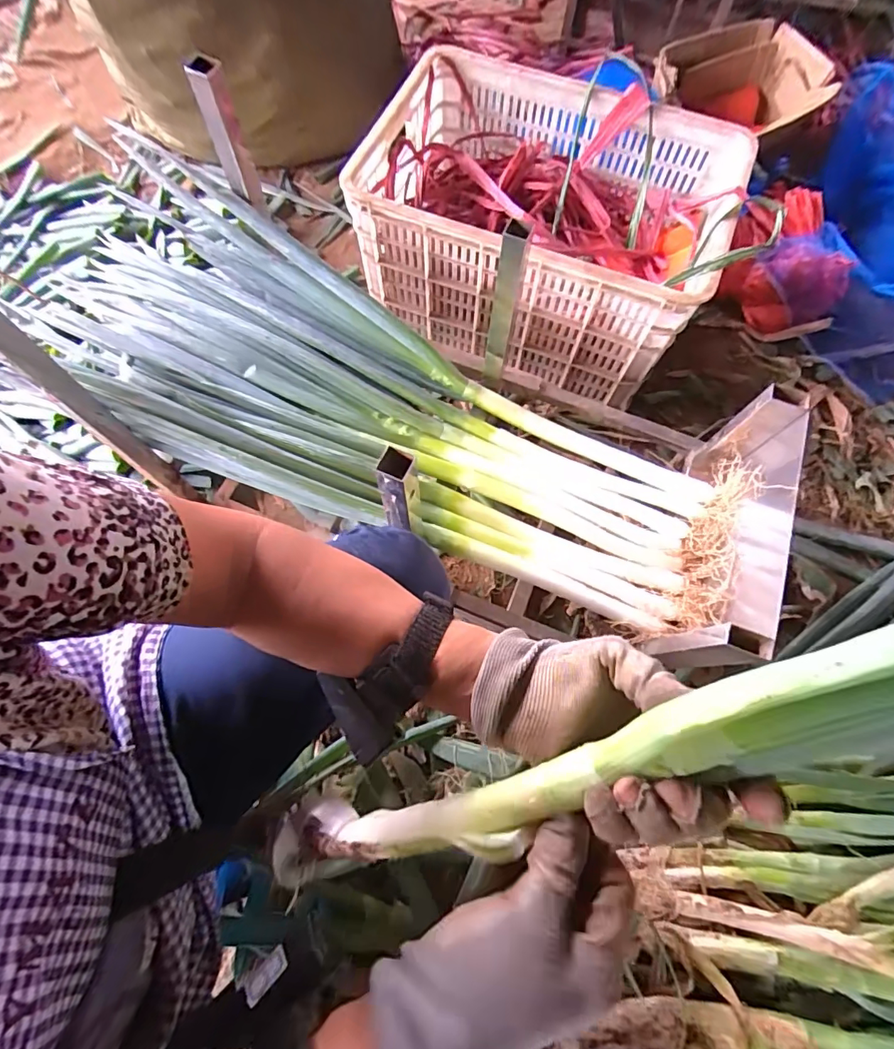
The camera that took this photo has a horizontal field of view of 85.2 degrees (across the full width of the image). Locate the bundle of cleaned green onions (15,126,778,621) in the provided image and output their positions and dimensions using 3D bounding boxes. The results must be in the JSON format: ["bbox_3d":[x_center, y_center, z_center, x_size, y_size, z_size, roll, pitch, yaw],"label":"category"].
[{"bbox_3d":[-0.076,-0.132,0.569,0.842,0.137,0.270,23,72,6],"label":"bundle of cleaned green onions"}]

